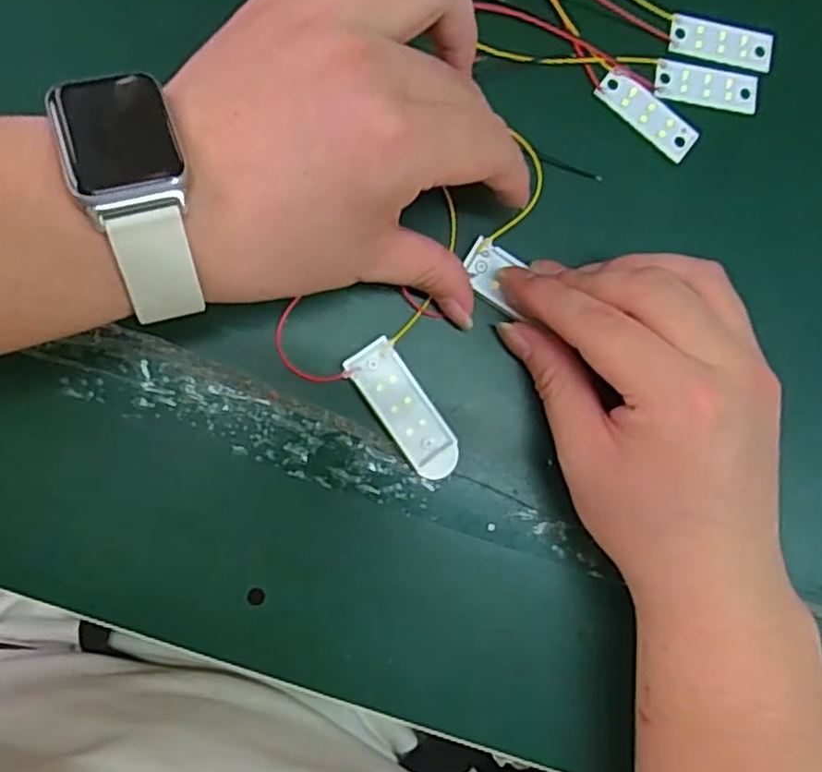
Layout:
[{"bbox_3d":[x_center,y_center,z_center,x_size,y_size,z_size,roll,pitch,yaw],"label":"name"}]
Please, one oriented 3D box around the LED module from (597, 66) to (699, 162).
[{"bbox_3d":[0.099,-0.114,0.295,0.046,0.004,0.018,39,84,-6],"label":"LED module"}]

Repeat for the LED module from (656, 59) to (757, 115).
[{"bbox_3d":[0.126,-0.127,0.299,0.045,0.004,0.017,7,88,-8],"label":"LED module"}]

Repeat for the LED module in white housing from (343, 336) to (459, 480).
[{"bbox_3d":[-0.002,0.010,0.274,0.020,0.005,0.057,-35,94,-7],"label":"LED module in white housing"}]

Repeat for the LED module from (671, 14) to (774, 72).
[{"bbox_3d":[0.133,-0.147,0.302,0.045,0.004,0.019,7,88,-8],"label":"LED module"}]

